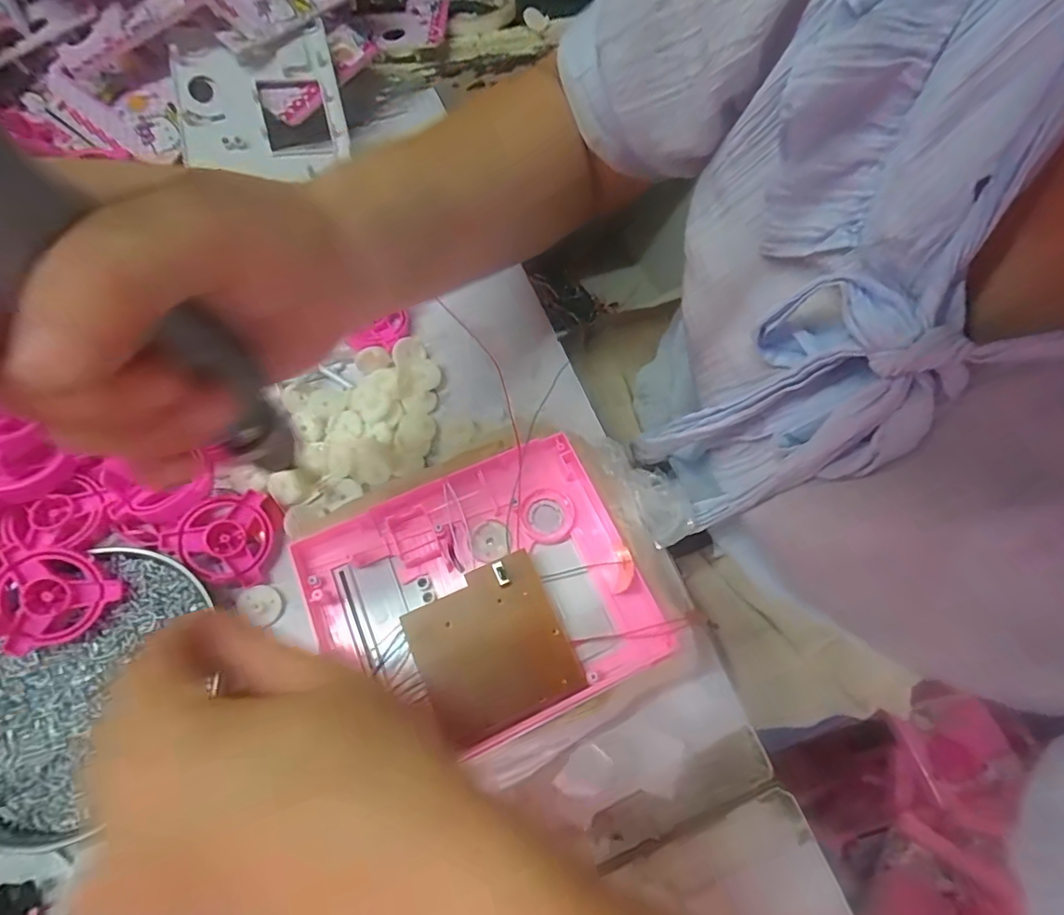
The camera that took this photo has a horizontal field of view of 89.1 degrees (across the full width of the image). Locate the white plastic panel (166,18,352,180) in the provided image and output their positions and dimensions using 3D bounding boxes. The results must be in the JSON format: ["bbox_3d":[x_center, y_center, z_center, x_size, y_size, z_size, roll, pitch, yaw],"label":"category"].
[{"bbox_3d":[-0.208,-0.272,0.415,0.117,0.015,0.109,-13,91,-15],"label":"white plastic panel"}]

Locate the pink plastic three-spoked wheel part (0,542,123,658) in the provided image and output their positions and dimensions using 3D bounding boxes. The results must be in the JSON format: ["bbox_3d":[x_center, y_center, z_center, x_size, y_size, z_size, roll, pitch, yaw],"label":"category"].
[{"bbox_3d":[-0.251,0.075,0.282,0.054,0.014,0.054,1,87,-21],"label":"pink plastic three-spoked wheel part"}]

